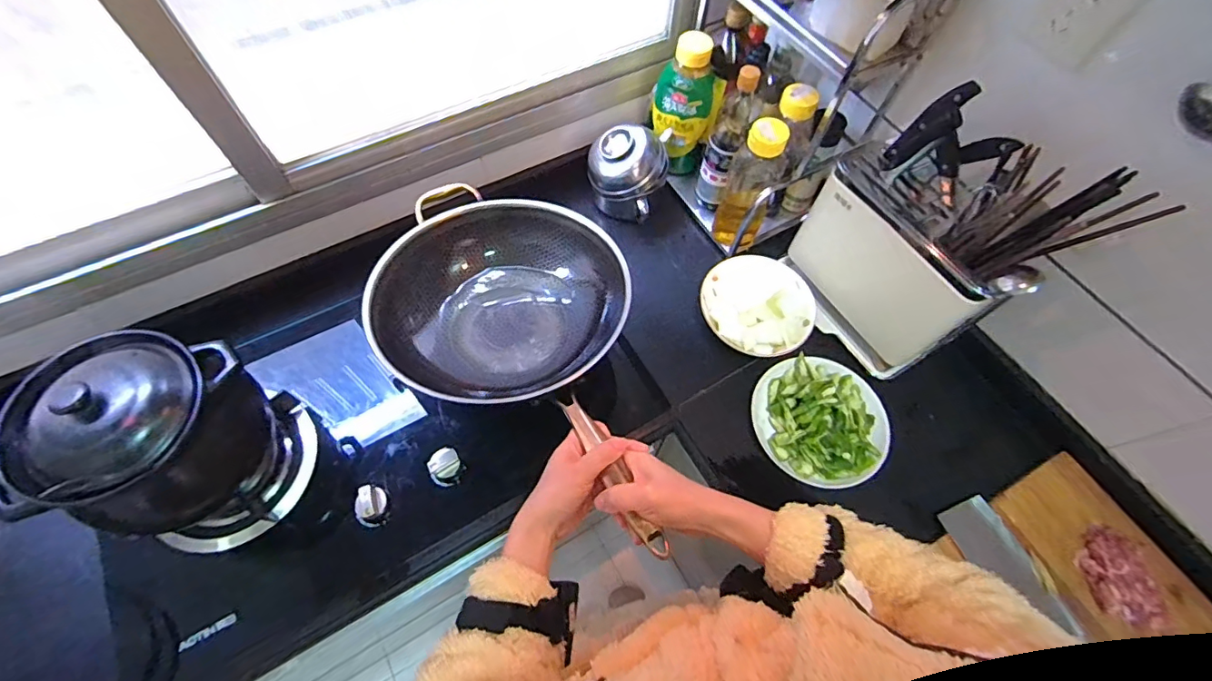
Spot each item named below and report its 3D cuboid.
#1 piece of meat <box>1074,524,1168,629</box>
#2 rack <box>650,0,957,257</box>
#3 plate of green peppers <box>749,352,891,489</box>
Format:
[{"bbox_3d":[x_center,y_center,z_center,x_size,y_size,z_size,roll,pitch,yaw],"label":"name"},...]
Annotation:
[{"bbox_3d":[0.669,0.302,0.663,0.089,0.026,0.114,9,63,2],"label":"piece of meat"},{"bbox_3d":[0.260,-0.423,0.778,0.250,0.494,0.296,-24,66,-14],"label":"rack"},{"bbox_3d":[0.316,0.112,0.750,0.184,0.039,0.193,1,63,-2],"label":"plate of green peppers"}]

